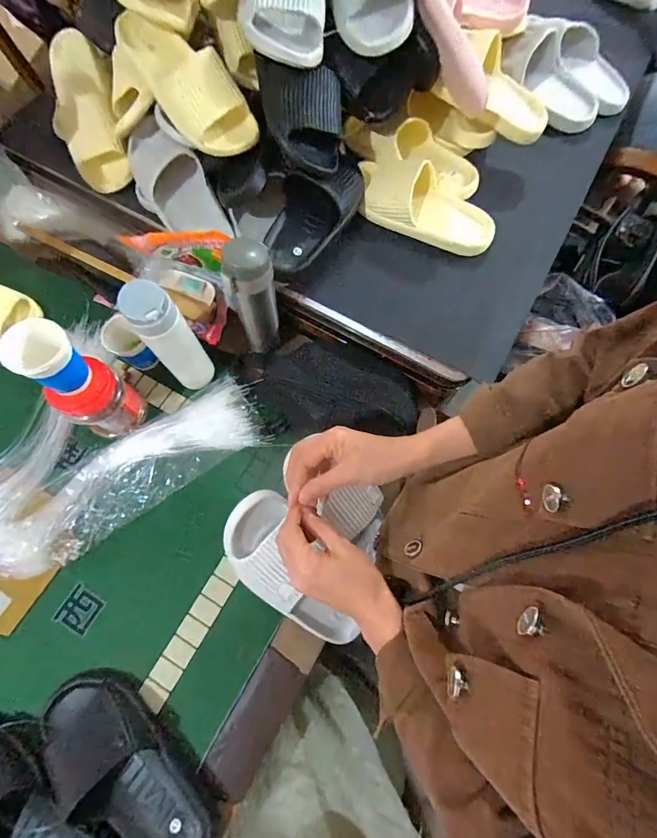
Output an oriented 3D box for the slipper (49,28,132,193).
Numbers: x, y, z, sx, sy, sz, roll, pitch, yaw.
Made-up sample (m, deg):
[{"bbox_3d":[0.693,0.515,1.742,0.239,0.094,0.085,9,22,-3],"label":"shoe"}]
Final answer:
[{"bbox_3d":[-0.416,-0.526,0.661,0.111,0.075,0.260,-13,93,-5],"label":"slipper"}]

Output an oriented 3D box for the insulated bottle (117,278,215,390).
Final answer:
[{"bbox_3d":[-0.230,-0.117,0.589,0.072,0.213,0.058,-33,76,-10],"label":"insulated bottle"}]

